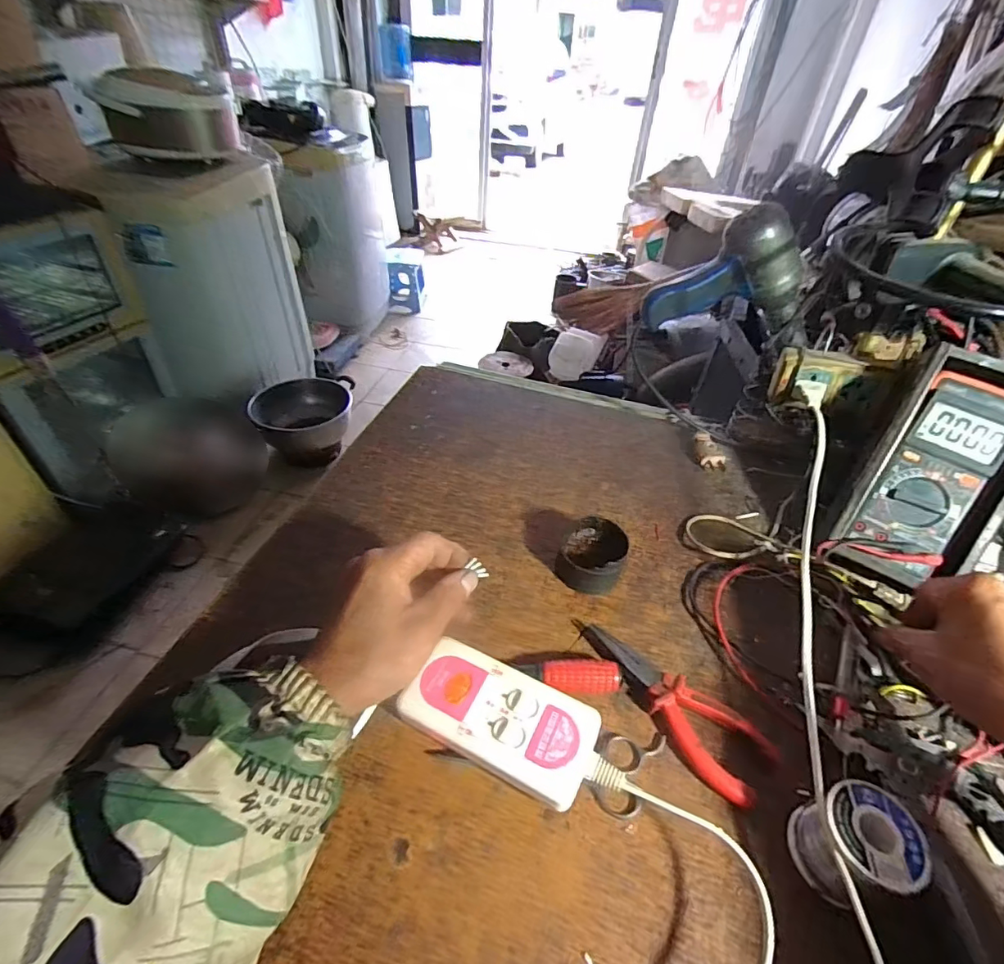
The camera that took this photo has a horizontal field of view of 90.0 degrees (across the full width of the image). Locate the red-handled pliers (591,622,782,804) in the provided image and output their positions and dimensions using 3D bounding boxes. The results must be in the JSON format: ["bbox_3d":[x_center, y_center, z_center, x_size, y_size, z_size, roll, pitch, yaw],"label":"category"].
[{"bbox_3d":[0.119,0.160,0.362,0.143,0.013,0.055,31,48,27],"label":"red-handled pliers"}]

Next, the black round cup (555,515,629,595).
[{"bbox_3d":[0.080,0.065,0.445,0.055,0.039,0.054,3,42,-2],"label":"black round cup"}]

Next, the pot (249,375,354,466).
[{"bbox_3d":[-0.623,-0.206,1.609,0.309,0.175,0.326,3,42,-2],"label":"pot"}]

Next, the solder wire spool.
[{"bbox_3d":[0.204,0.211,0.293,0.054,0.050,0.048,-7,43,-12],"label":"solder wire spool"}]

